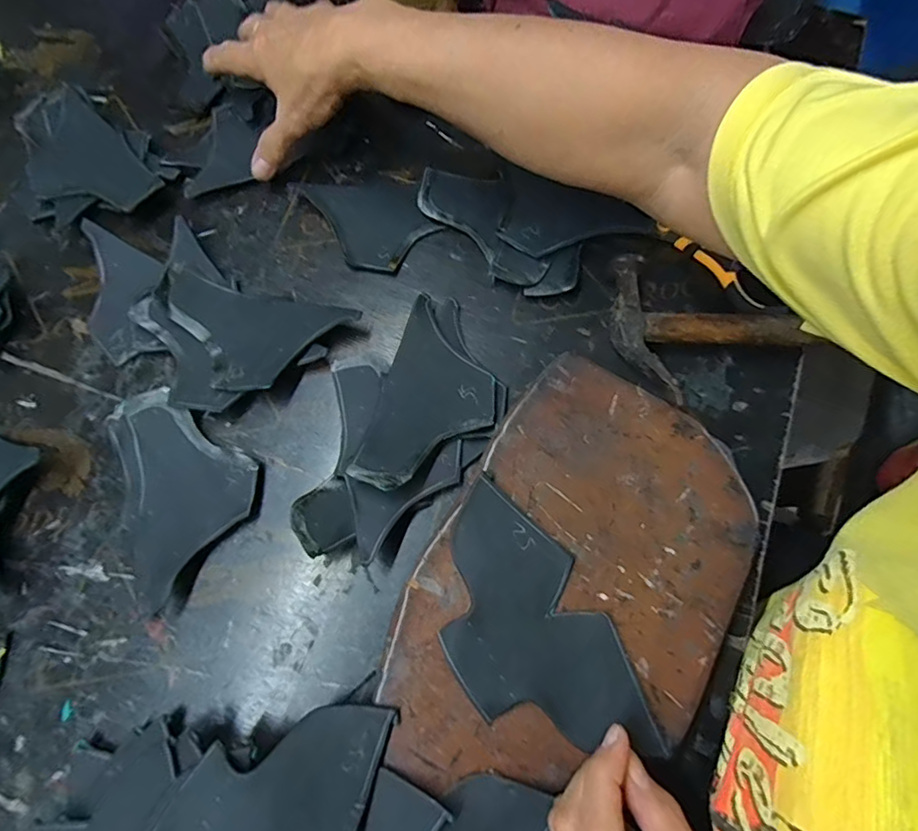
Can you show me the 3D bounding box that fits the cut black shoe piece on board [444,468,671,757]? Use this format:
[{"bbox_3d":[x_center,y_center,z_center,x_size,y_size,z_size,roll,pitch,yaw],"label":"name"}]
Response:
[{"bbox_3d":[0.037,0.123,0.305,0.088,0.005,0.162,-26,73,-9],"label":"cut black shoe piece on board"}]

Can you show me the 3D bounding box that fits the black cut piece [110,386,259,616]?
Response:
[{"bbox_3d":[-0.199,0.048,0.350,0.118,0.016,0.099,37,79,11],"label":"black cut piece"}]

